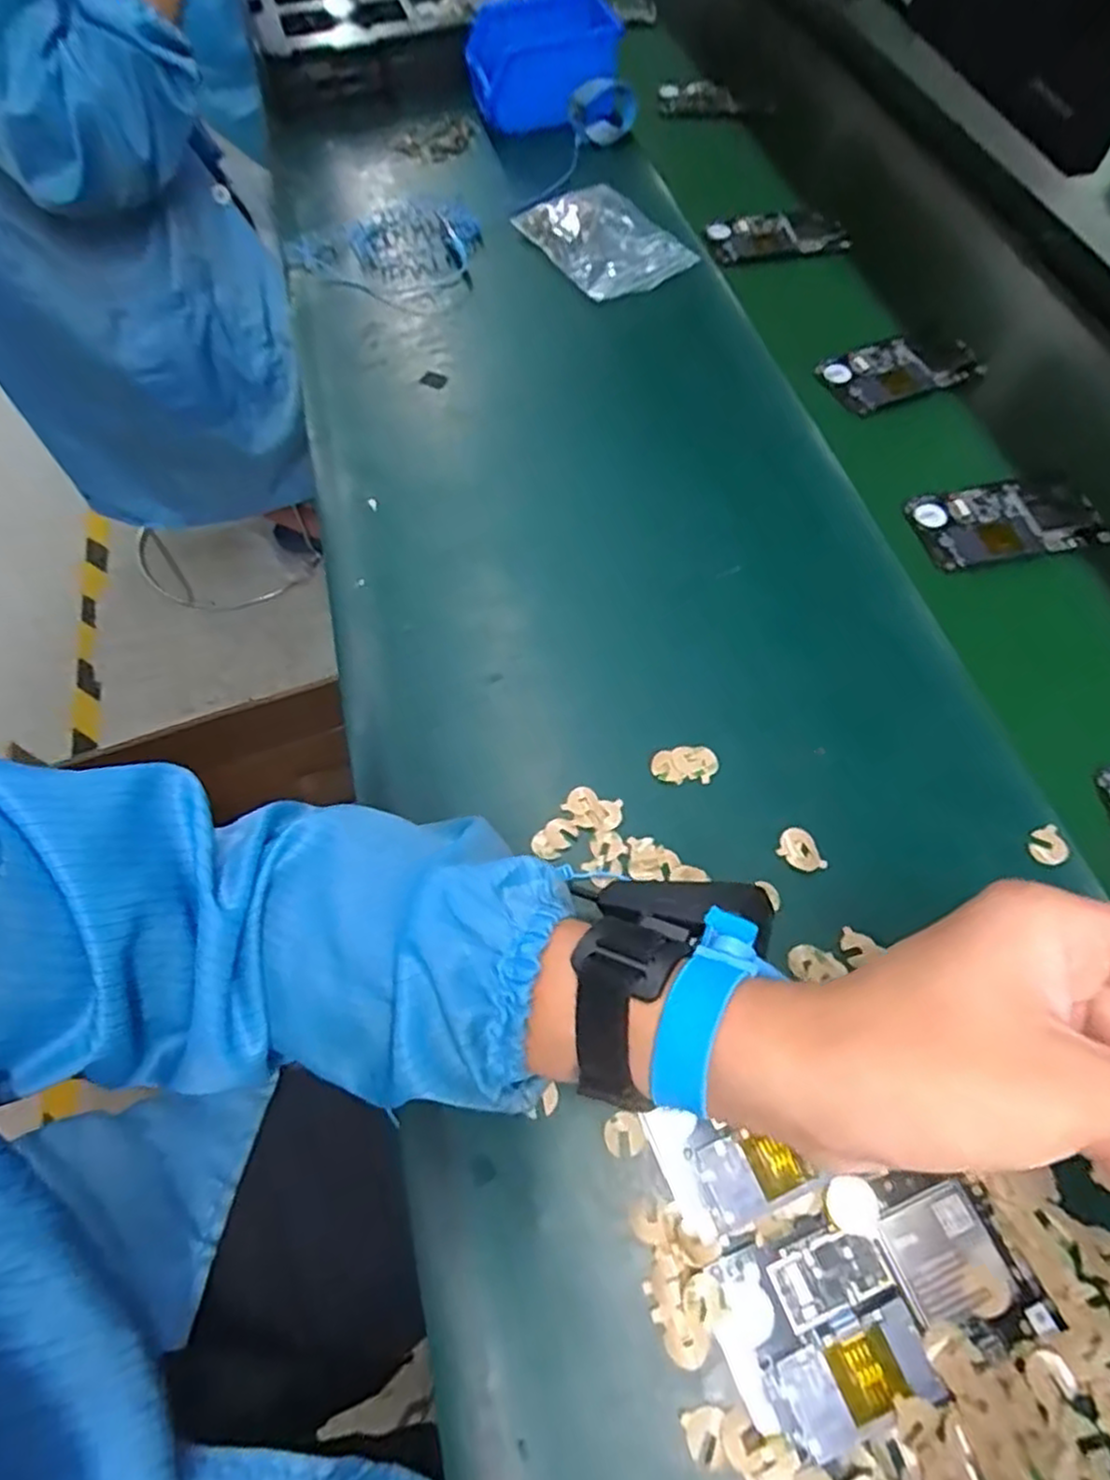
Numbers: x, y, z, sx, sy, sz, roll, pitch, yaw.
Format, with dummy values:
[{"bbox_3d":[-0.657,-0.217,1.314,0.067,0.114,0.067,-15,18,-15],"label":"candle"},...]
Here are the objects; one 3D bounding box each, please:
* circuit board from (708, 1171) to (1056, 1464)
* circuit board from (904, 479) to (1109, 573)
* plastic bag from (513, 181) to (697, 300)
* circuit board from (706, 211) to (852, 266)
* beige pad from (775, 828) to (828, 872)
[{"bbox_3d":[0.126,0.222,0.286,0.122,0.006,0.070,-18,63,-10],"label":"circuit board"},{"bbox_3d":[0.309,-0.149,0.490,0.125,0.009,0.062,-10,62,-6],"label":"circuit board"},{"bbox_3d":[0.045,-0.434,0.620,0.105,0.018,0.146,-28,65,-15],"label":"plastic bag"},{"bbox_3d":[0.202,-0.460,0.656,0.123,0.015,0.057,-16,65,-6],"label":"circuit board"},{"bbox_3d":[0.130,0.059,0.376,0.019,0.004,0.026,-40,69,-20],"label":"beige pad"}]

